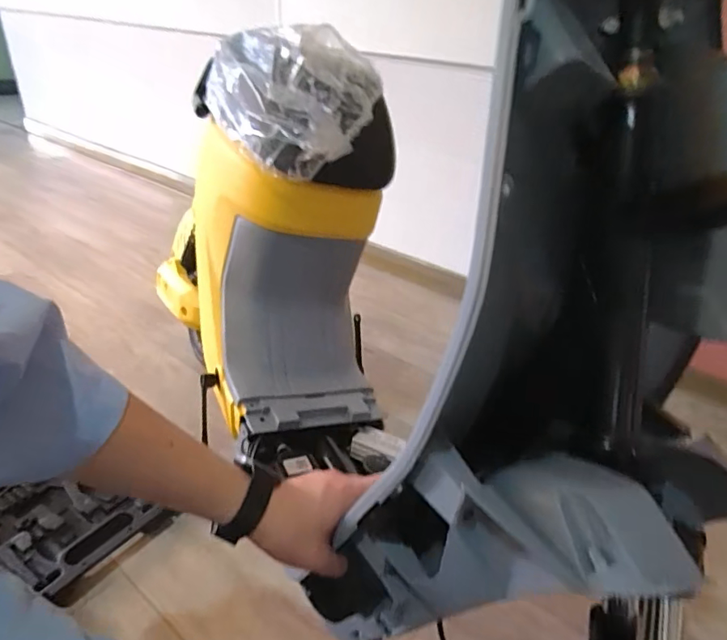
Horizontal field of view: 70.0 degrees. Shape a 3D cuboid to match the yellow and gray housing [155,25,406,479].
[{"bbox_3d":[-0.137,-0.145,0.871,0.250,0.609,0.359,-7,18,-39],"label":"yellow and gray housing"}]

